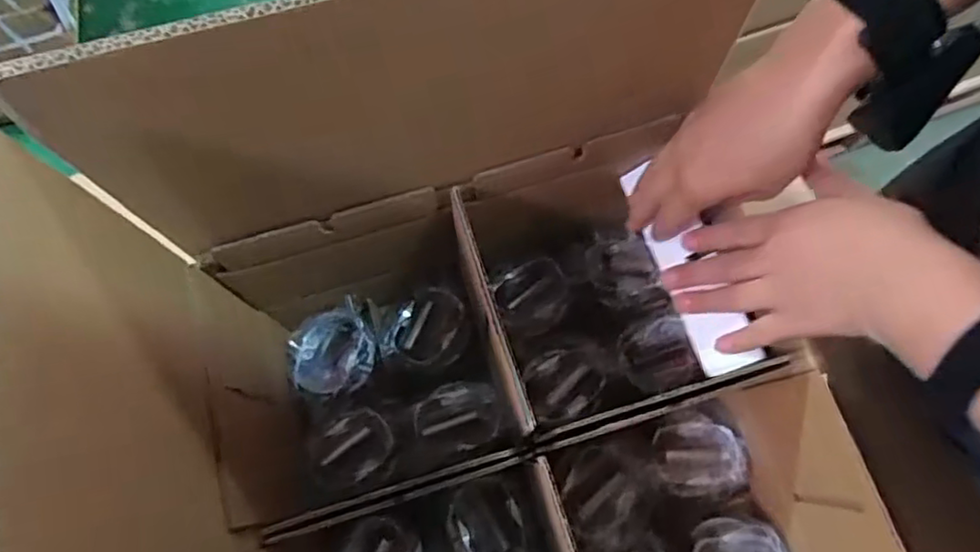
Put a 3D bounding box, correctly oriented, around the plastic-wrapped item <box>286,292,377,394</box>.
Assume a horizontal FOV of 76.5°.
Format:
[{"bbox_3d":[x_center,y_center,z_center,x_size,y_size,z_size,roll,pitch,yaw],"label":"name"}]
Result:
[{"bbox_3d":[-0.138,0.066,0.544,0.068,0.045,0.067,-16,73,-4],"label":"plastic-wrapped item"}]

